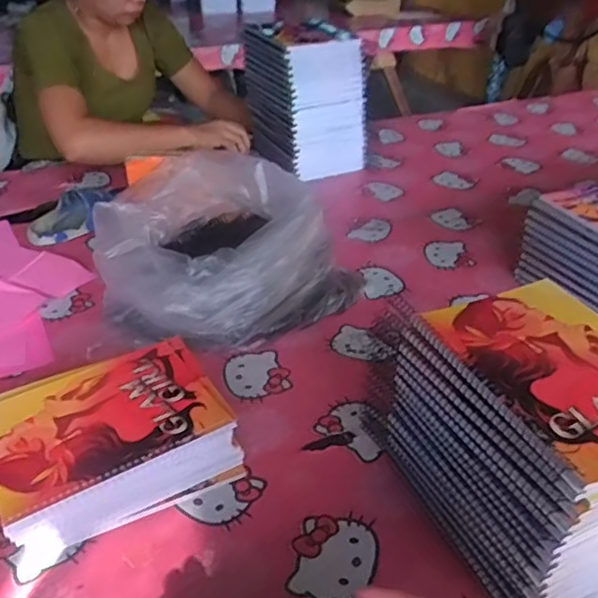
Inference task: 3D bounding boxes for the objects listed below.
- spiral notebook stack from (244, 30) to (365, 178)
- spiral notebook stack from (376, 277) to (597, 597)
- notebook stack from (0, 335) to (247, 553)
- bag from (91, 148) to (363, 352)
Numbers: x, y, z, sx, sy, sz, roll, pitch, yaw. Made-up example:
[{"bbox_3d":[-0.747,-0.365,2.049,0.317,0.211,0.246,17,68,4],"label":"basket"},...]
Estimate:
[{"bbox_3d":[0.014,-0.358,1.160,0.174,0.236,0.176,-14,38,-20],"label":"spiral notebook stack"},{"bbox_3d":[0.192,0.118,0.531,0.158,0.171,0.210,-16,38,-22],"label":"spiral notebook stack"},{"bbox_3d":[-0.176,0.131,0.587,0.208,0.072,0.164,-19,40,-26],"label":"notebook stack"},{"bbox_3d":[-0.105,-0.075,0.826,0.311,0.165,0.282,-20,40,-27],"label":"bag"}]

